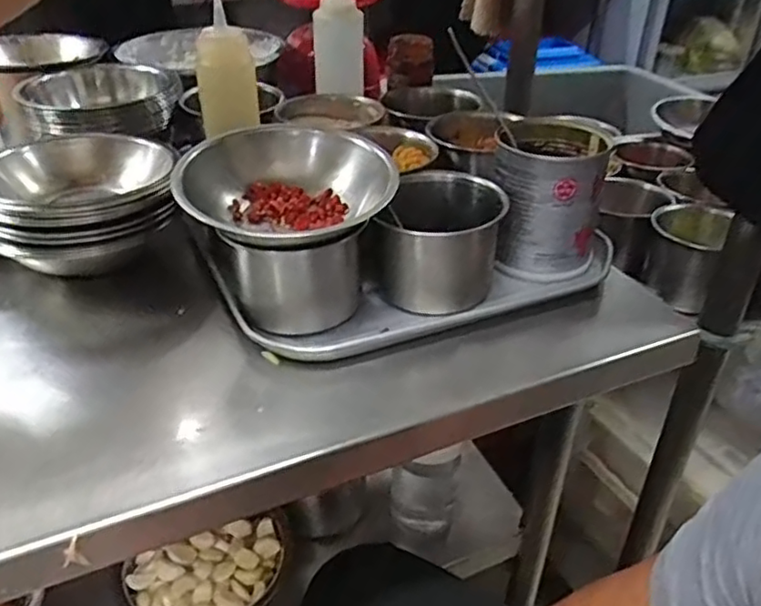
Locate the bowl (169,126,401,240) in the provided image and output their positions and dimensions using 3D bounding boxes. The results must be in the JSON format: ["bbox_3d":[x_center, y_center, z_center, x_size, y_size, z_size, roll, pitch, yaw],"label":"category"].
[{"bbox_3d":[-0.070,-0.088,0.507,0.160,0.064,0.135,-2,35,-3],"label":"bowl"}]

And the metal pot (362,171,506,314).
[{"bbox_3d":[0.050,-0.050,0.562,0.100,0.087,0.109,0,35,0],"label":"metal pot"}]

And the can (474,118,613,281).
[{"bbox_3d":[0.145,-0.099,0.593,0.103,0.109,0.101,10,36,13],"label":"can"}]

